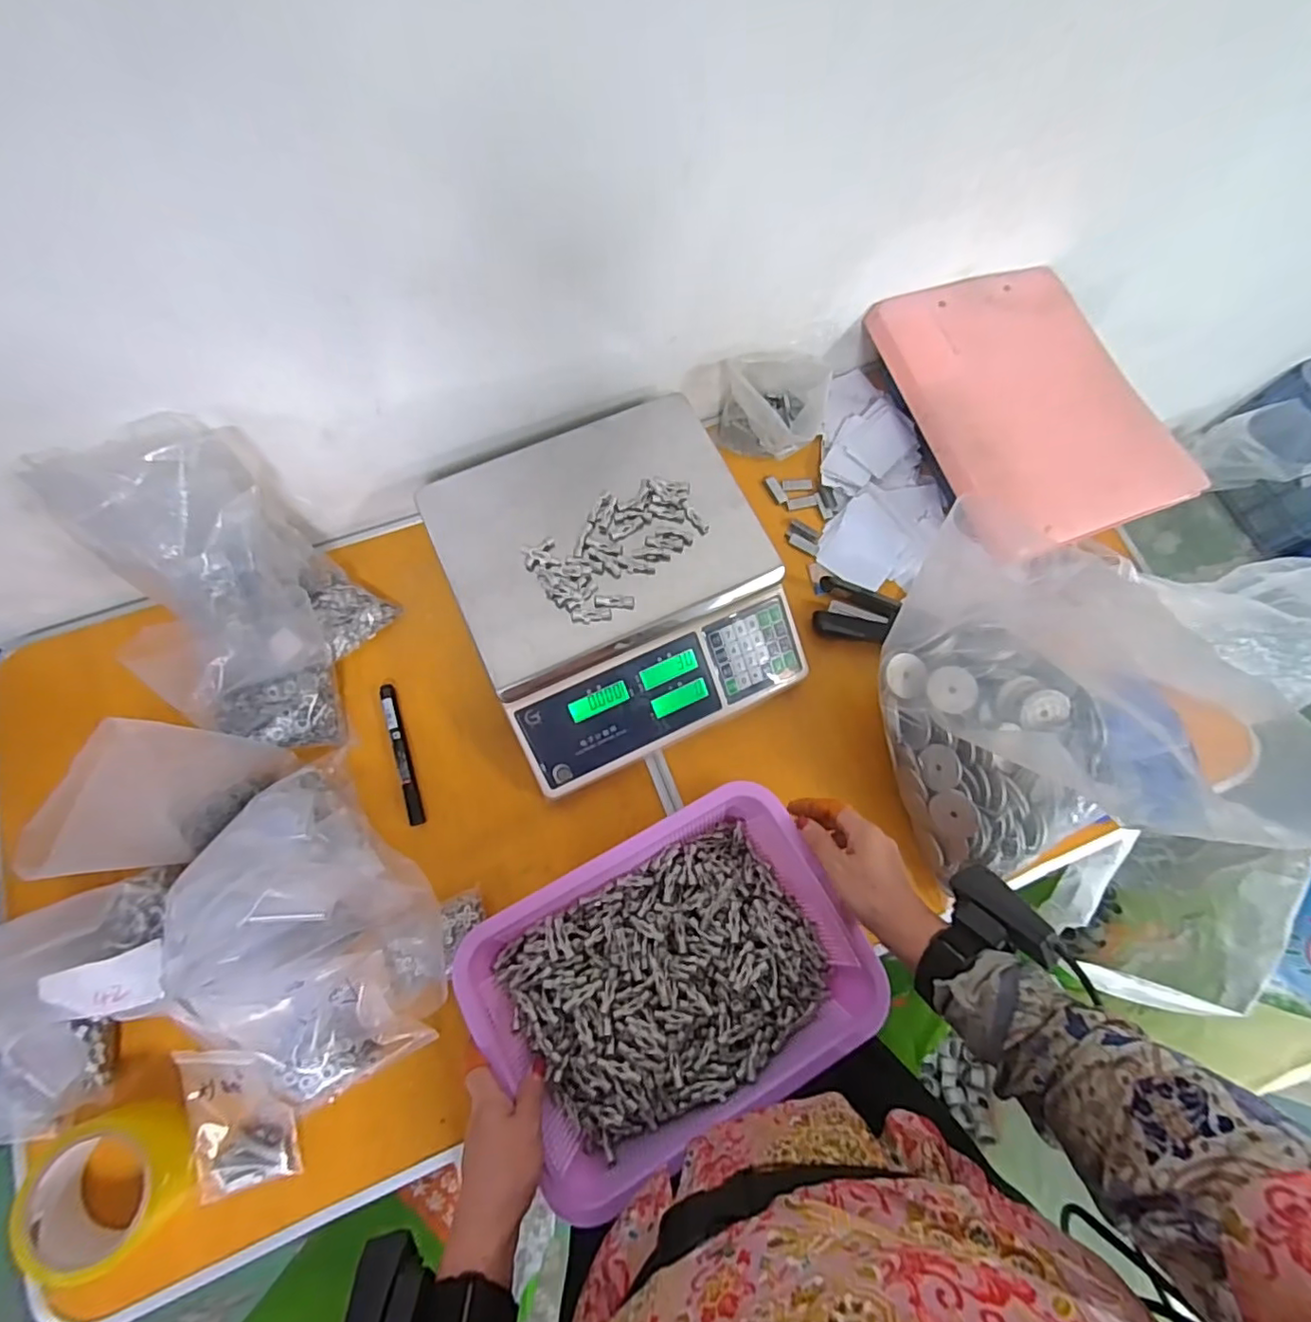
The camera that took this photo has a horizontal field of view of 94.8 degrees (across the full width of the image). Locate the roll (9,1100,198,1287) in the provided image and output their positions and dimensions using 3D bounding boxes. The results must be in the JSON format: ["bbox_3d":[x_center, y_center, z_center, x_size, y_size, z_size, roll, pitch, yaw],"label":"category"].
[{"bbox_3d":[-0.412,0.395,0.450,0.099,0.059,0.092,1,72,-2],"label":"roll"}]

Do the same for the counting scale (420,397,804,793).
[{"bbox_3d":[-0.036,-0.073,0.592,0.279,0.106,0.305,-24,75,-9],"label":"counting scale"}]

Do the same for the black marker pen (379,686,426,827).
[{"bbox_3d":[-0.247,0.089,0.588,0.014,0.011,0.141,-17,74,-7],"label":"black marker pen"}]

